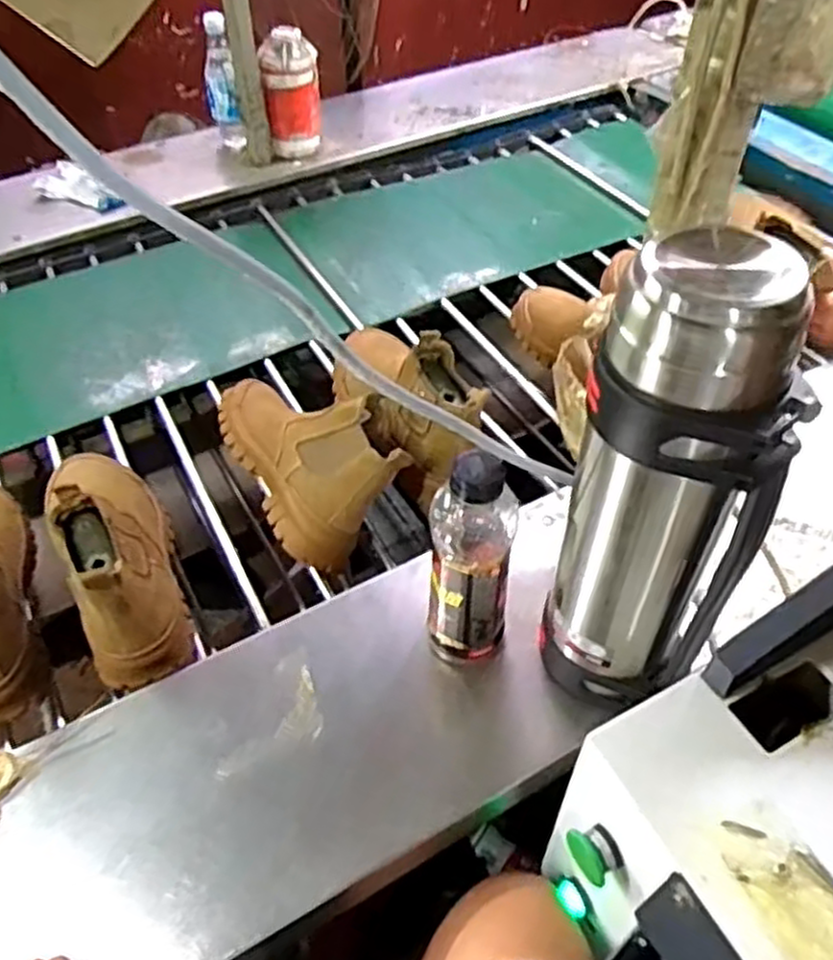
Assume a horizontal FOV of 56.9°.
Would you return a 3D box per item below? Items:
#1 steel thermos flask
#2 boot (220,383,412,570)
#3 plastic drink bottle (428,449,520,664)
[{"bbox_3d":[0.168,0.028,0.539,0.127,0.384,0.099,18,53,16],"label":"steel thermos flask"},{"bbox_3d":[-0.123,-0.032,0.872,0.160,0.088,0.246,-48,56,2],"label":"boot"},{"bbox_3d":[0.046,0.078,0.638,0.068,0.236,0.059,21,54,18],"label":"plastic drink bottle"}]

